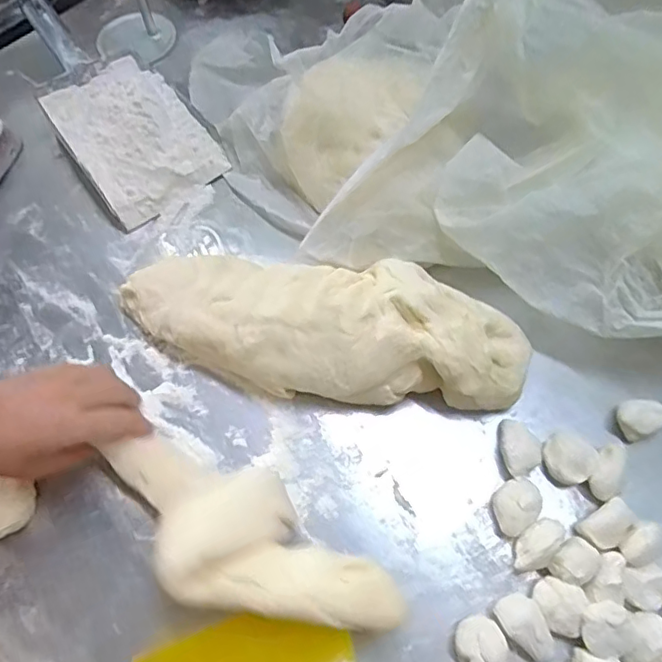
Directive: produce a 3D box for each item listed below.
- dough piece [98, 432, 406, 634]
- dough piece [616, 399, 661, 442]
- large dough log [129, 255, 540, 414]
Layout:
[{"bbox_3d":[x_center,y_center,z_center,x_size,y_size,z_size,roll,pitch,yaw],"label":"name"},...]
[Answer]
[{"bbox_3d":[-0.068,0.146,0.402,0.232,0.054,0.097,23,67,25],"label":"dough piece"},{"bbox_3d":[0.257,0.074,0.477,0.033,0.028,0.031,-32,68,-13],"label":"dough piece"},{"bbox_3d":[-0.014,-0.007,0.499,0.367,0.068,0.127,6,65,4],"label":"large dough log"}]

